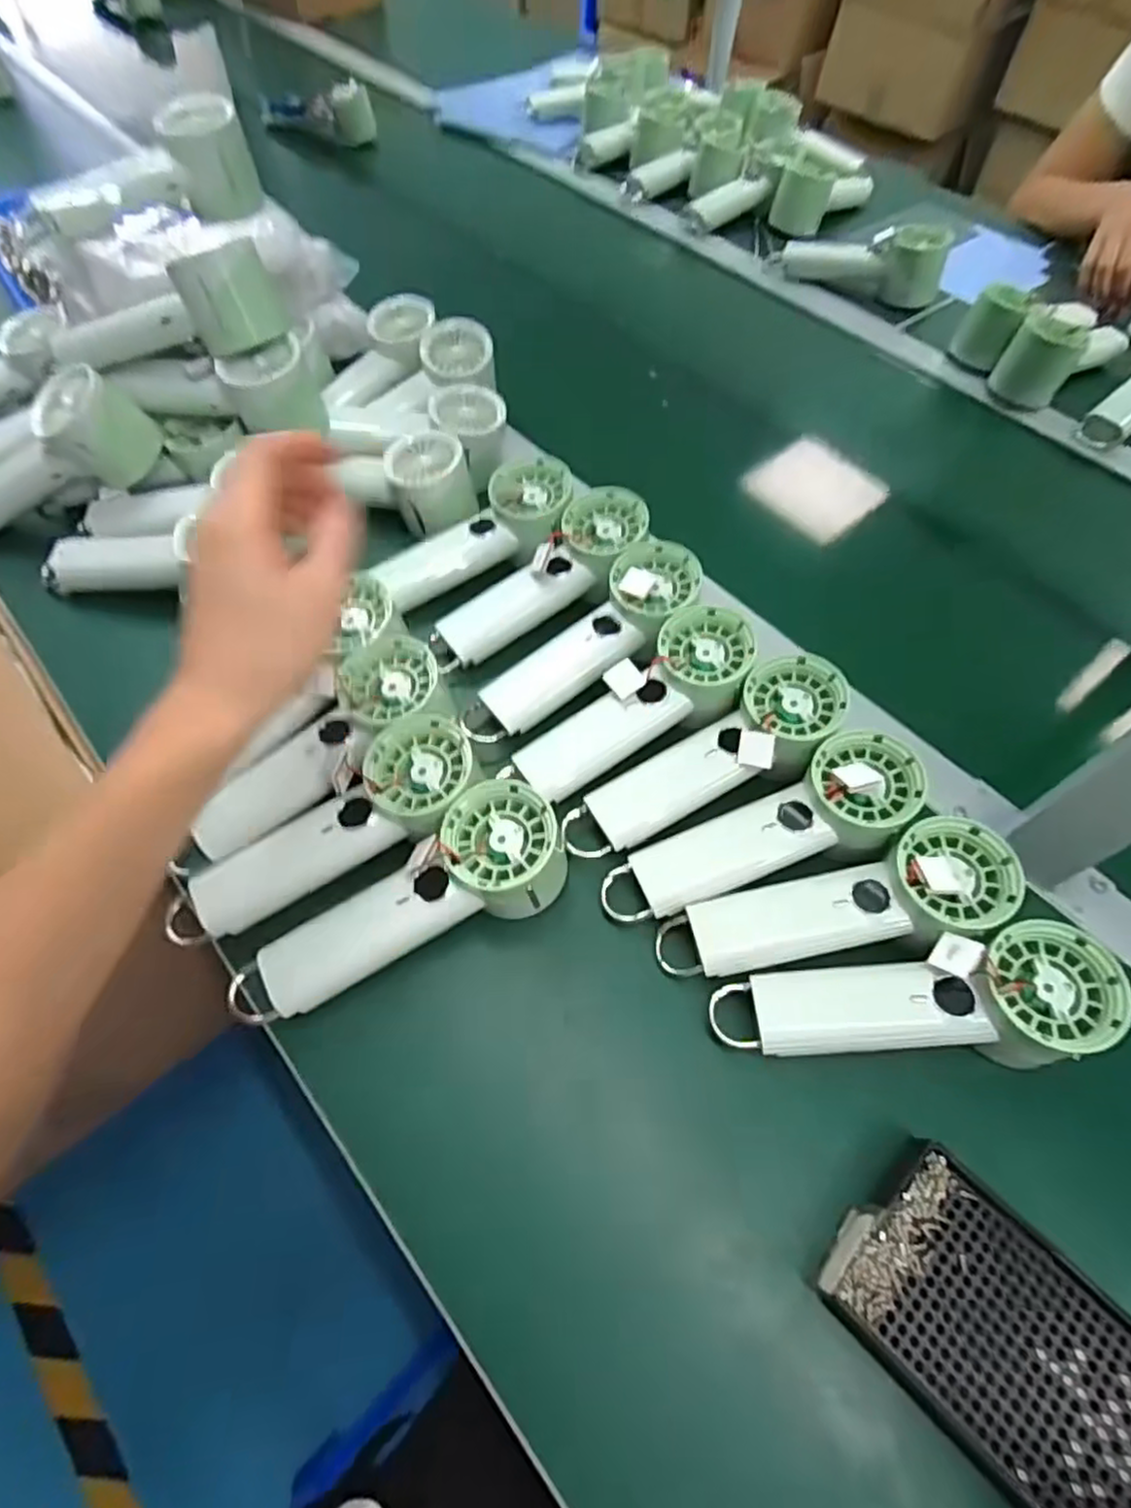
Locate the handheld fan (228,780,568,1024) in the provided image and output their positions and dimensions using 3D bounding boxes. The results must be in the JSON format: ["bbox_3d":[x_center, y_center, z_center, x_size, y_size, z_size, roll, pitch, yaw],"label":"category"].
[{"bbox_3d":[-0.093,0.082,0.391,0.192,0.053,0.064,-23,63,-15],"label":"handheld fan"}]

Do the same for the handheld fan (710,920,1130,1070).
[{"bbox_3d":[0.184,0.136,0.375,0.198,0.047,0.062,-9,59,9],"label":"handheld fan"}]

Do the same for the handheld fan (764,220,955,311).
[{"bbox_3d":[0.344,-0.584,0.820,0.197,0.068,0.067,26,62,13],"label":"handheld fan"}]

